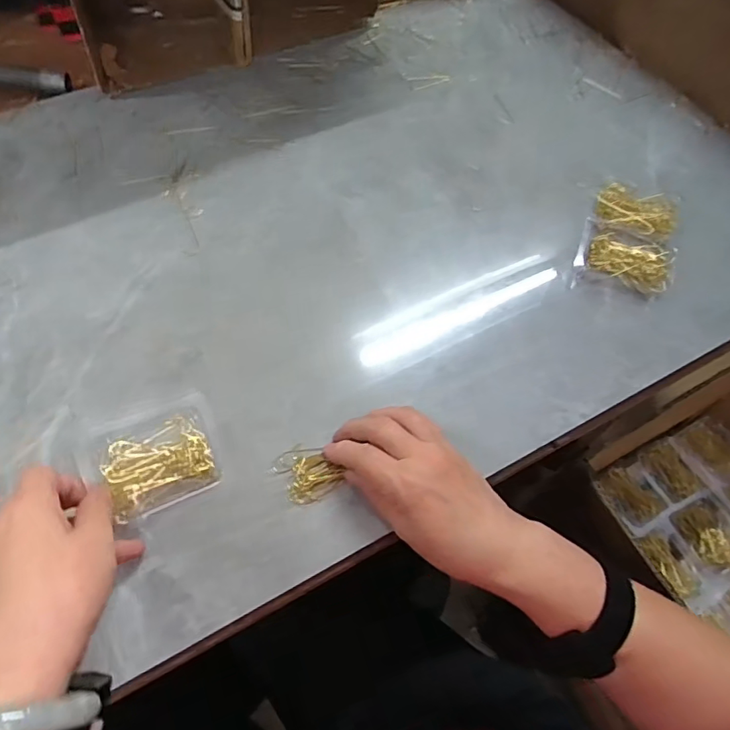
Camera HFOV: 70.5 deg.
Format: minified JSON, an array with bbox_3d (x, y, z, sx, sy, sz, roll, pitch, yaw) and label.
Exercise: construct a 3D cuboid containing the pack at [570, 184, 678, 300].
[{"bbox_3d":[0.250,-0.124,0.493,0.082,0.027,0.136,18,61,8],"label":"pack"}]

